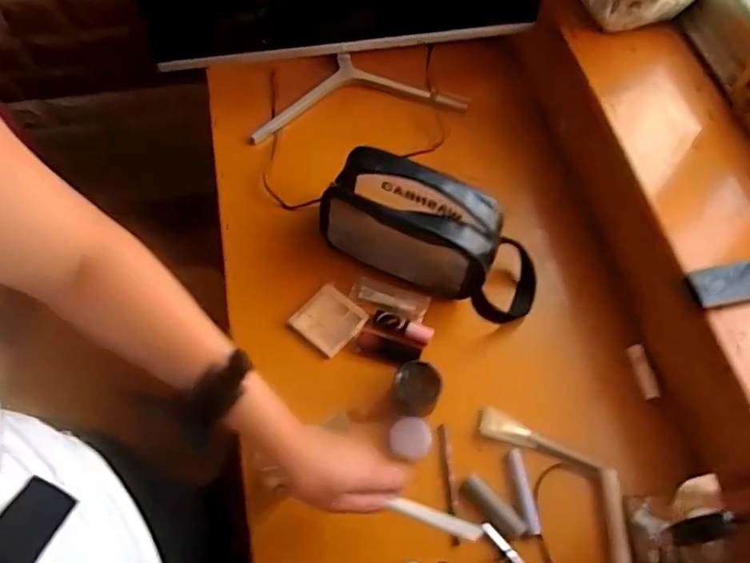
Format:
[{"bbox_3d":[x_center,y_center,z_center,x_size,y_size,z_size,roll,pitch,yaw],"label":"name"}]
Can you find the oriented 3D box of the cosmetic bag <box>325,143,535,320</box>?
[{"bbox_3d":[0.072,-0.061,0.718,0.274,0.111,0.105,27,62,11],"label":"cosmetic bag"}]

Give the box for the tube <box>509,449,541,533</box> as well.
[{"bbox_3d":[0.157,0.218,0.620,0.017,0.011,0.085,-5,61,-6],"label":"tube"}]

